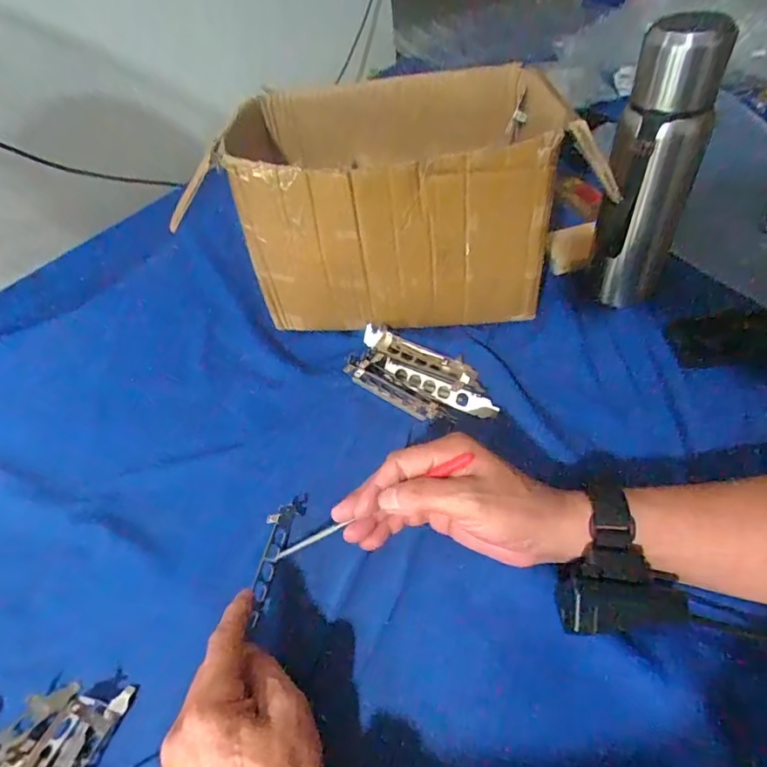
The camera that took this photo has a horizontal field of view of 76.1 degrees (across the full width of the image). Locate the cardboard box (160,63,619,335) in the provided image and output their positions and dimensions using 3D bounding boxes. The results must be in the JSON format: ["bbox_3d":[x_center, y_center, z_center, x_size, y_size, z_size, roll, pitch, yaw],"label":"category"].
[{"bbox_3d":[0.029,-0.201,0.534,0.325,0.198,0.243,-5,48,4],"label":"cardboard box"}]

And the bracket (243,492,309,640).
[{"bbox_3d":[-0.086,0.131,0.379,0.024,0.009,0.108,7,48,11],"label":"bracket"}]

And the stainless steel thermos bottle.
[{"bbox_3d":[0.238,-0.172,0.440,0.072,0.259,0.073,19,54,24],"label":"stainless steel thermos bottle"}]

